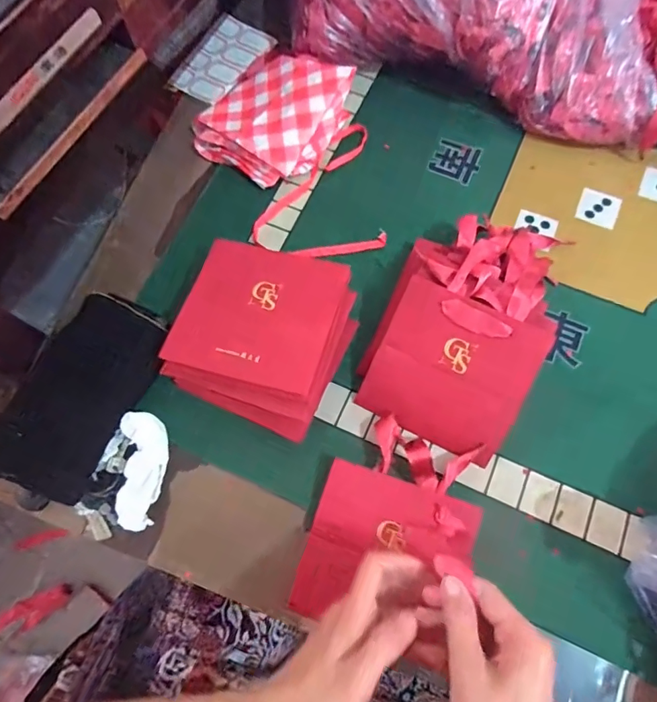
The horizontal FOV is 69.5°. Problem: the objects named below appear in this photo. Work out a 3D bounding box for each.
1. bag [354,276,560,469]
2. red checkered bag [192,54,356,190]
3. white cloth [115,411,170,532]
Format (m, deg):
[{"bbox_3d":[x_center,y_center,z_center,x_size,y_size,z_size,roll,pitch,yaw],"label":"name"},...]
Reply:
[{"bbox_3d":[0.115,0.019,0.444,0.138,0.007,0.136,25,101,11],"label":"bag"},{"bbox_3d":[-0.068,-0.284,0.567,0.151,0.064,0.154,32,74,12],"label":"red checkered bag"},{"bbox_3d":[-0.175,0.112,0.447,0.033,0.035,0.104,-1,71,1],"label":"white cloth"}]

